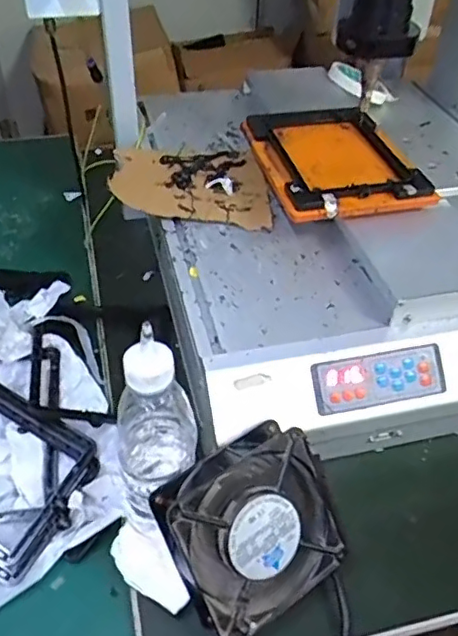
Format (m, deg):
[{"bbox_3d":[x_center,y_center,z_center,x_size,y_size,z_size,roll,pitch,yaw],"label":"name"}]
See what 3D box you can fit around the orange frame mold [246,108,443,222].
[{"bbox_3d":[0.108,-0.181,0.635,0.150,0.027,0.226,-7,44,-9],"label":"orange frame mold"}]

